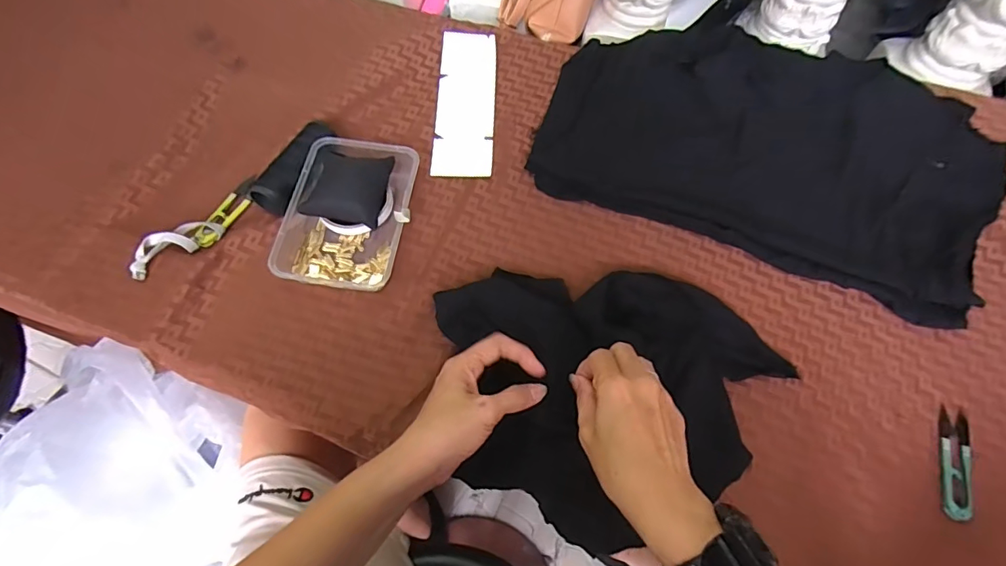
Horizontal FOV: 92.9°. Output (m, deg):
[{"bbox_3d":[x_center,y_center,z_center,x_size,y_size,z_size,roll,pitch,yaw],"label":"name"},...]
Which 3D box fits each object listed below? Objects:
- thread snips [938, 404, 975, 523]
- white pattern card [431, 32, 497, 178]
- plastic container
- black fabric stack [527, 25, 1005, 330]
[{"bbox_3d":[0.405,0.160,0.428,0.022,0.004,0.101,13,59,25],"label":"thread snips"},{"bbox_3d":[-0.046,-0.230,0.602,0.071,0.005,0.226,1,67,2],"label":"white pattern card"},{"bbox_3d":[-0.160,-0.077,0.510,0.124,0.040,0.176,8,67,5],"label":"plastic container"},{"bbox_3d":[0.304,-0.169,0.557,0.494,0.029,0.298,21,69,11],"label":"black fabric stack"}]

